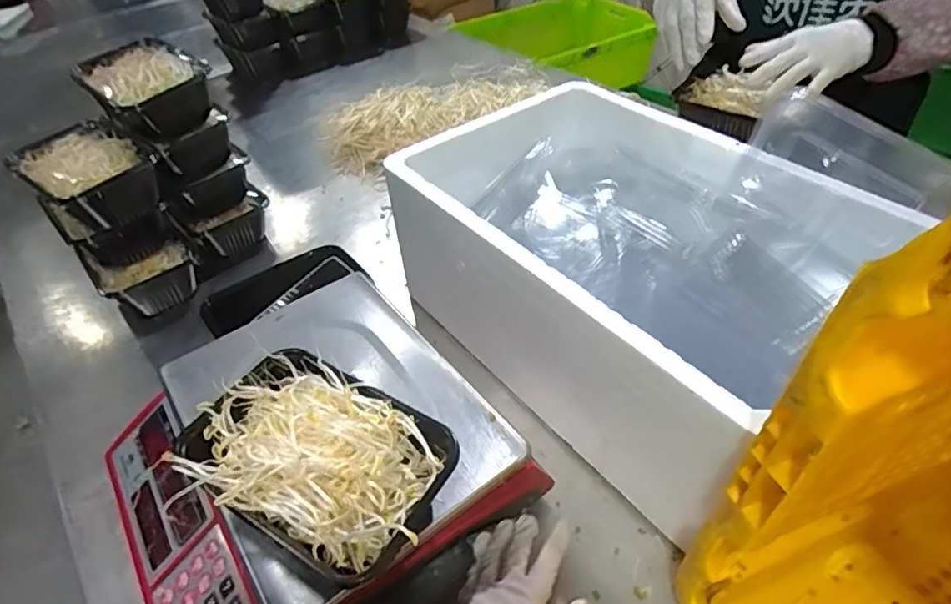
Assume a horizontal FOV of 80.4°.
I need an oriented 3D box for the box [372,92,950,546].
[{"bbox_3d":[0.155,-0.026,0.615,0.309,0.223,0.446,-29,47,-24],"label":"box"}]

